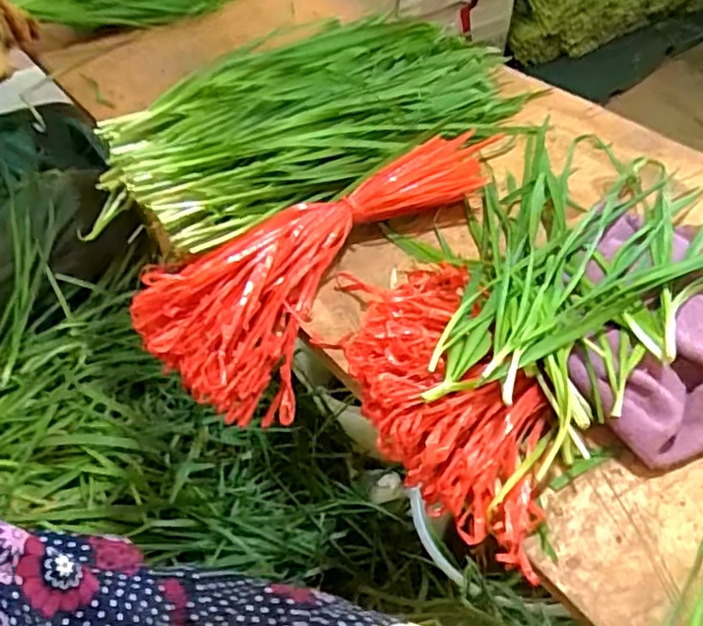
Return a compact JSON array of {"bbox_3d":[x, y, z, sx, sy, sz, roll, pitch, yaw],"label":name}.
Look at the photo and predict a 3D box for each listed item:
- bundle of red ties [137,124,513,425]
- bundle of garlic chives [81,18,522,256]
[{"bbox_3d":[-0.021,-0.050,0.552,0.133,0.084,0.337,33,59,29],"label":"bundle of red ties"},{"bbox_3d":[-0.043,-0.238,0.708,0.505,0.057,0.326,-30,53,-20],"label":"bundle of garlic chives"}]

